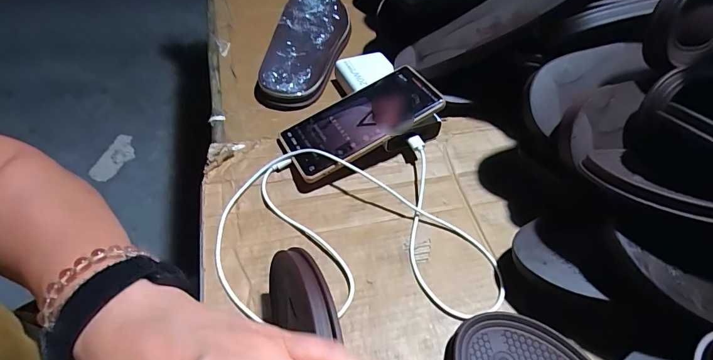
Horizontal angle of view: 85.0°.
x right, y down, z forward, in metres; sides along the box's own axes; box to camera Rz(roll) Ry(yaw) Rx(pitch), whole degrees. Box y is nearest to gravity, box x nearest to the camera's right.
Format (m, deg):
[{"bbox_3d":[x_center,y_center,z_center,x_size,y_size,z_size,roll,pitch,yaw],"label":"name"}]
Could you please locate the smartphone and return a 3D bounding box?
[{"bbox_3d":[0.005,-0.063,0.409,0.162,0.015,0.079,-29,56,-8],"label":"smartphone"}]

